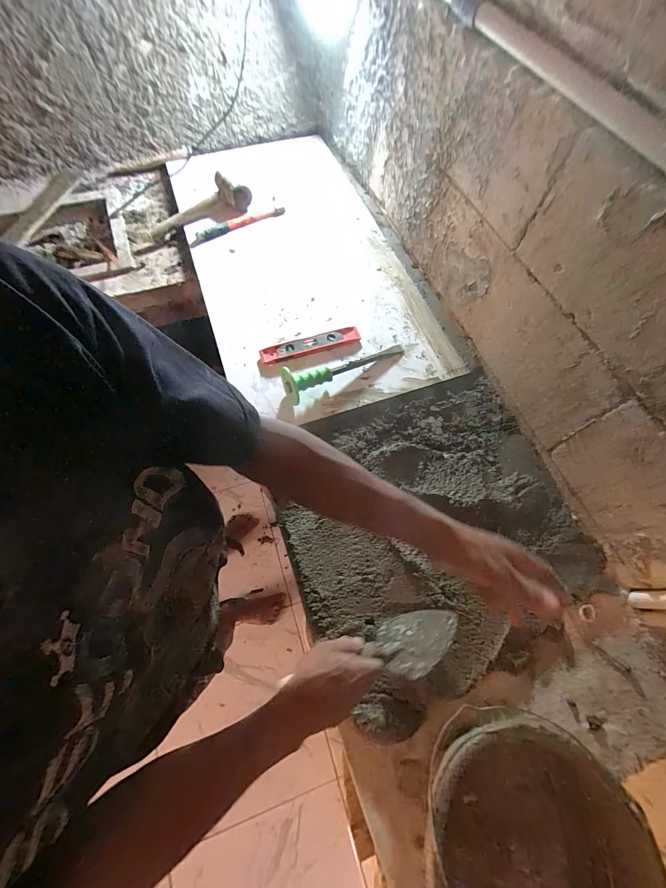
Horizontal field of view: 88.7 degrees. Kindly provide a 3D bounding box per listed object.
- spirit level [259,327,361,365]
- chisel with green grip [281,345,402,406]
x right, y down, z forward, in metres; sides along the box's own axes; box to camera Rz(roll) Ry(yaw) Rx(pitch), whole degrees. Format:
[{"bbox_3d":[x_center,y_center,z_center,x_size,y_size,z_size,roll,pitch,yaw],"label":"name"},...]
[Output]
[{"bbox_3d":[-0.050,-0.218,0.750,0.221,0.020,0.040,-17,67,-9],"label":"spirit level"},{"bbox_3d":[0.027,-0.169,0.708,0.281,0.057,0.064,-28,69,-13],"label":"chisel with green grip"}]

